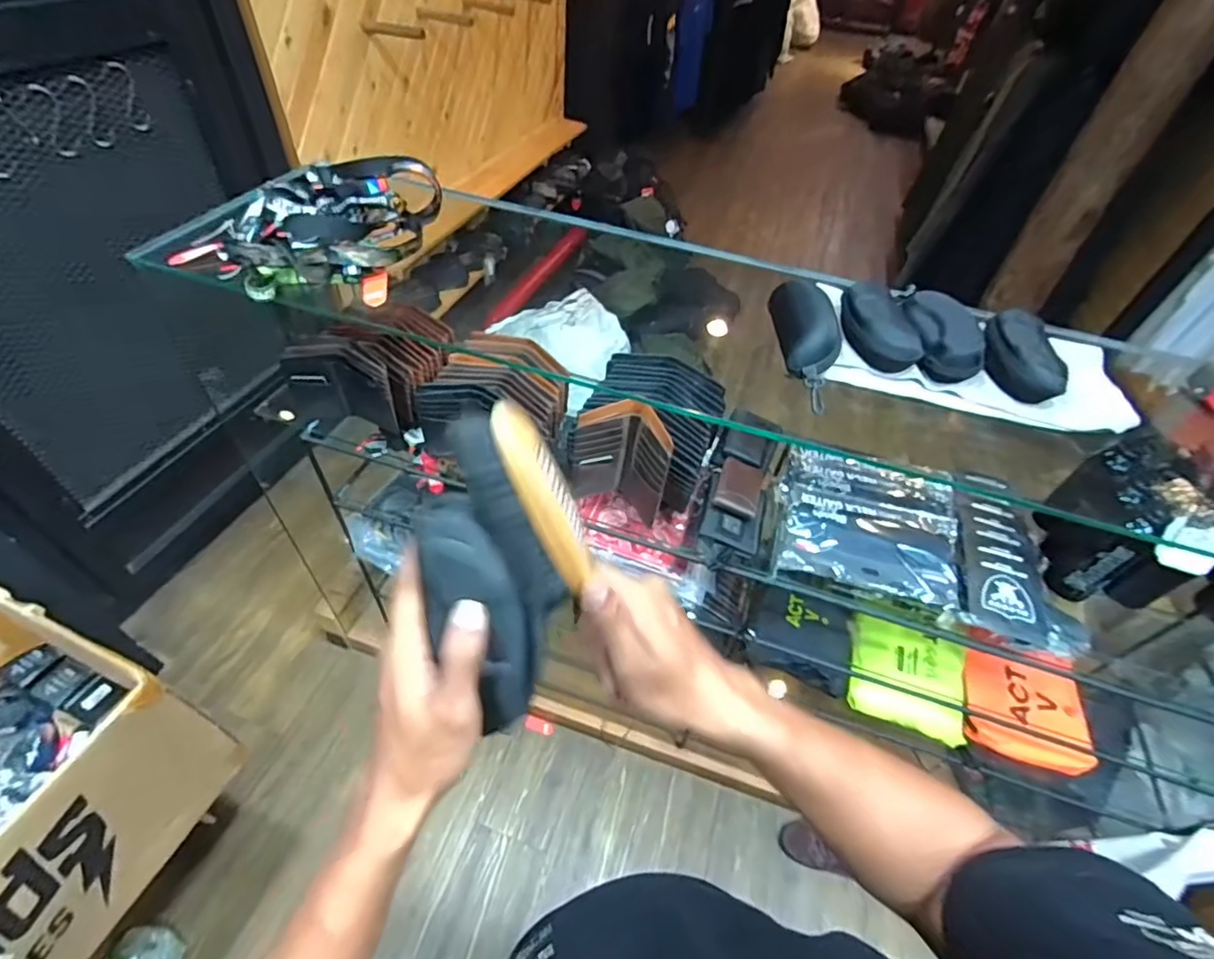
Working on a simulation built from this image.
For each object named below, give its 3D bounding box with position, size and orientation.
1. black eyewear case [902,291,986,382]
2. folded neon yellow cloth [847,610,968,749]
[{"bbox_3d":[0.409,-0.183,0.686,0.072,0.043,0.142,-2,62,-8],"label":"black eyewear case"},{"bbox_3d":[0.565,0.365,1.048,0.209,0.103,0.164,23,50,14],"label":"folded neon yellow cloth"}]

